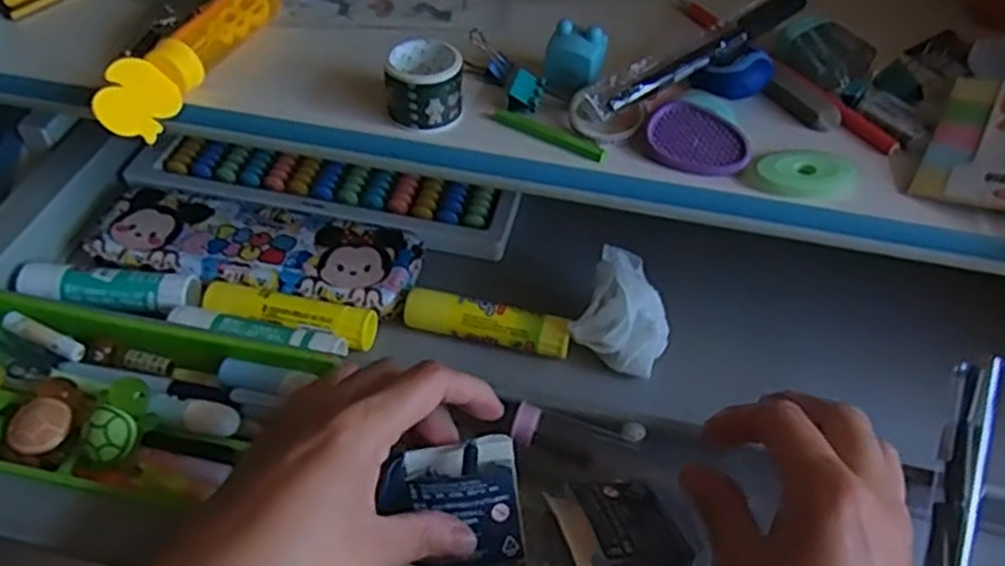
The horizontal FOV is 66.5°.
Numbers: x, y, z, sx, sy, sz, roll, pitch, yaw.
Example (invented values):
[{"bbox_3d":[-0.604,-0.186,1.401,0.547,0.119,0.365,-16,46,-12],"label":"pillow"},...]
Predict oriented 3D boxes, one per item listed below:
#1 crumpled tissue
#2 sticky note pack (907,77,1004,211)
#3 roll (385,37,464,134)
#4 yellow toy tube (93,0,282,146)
[{"bbox_3d":[0.069,0.013,0.417,0.048,0.052,0.049,23,50,17],"label":"crumpled tissue"},{"bbox_3d":[0.230,-0.063,0.353,0.058,0.011,0.079,15,60,32],"label":"sticky note pack"},{"bbox_3d":[-0.038,-0.097,0.374,0.036,0.031,0.039,-2,47,-5],"label":"roll"},{"bbox_3d":[-0.157,-0.119,0.391,0.022,0.023,0.134,15,48,10],"label":"yellow toy tube"}]

